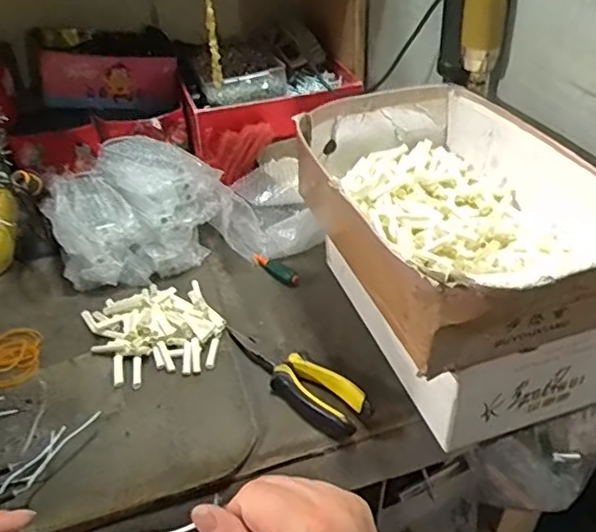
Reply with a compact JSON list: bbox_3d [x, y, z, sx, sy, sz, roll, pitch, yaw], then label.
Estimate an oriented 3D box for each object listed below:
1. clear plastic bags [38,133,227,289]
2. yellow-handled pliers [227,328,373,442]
[{"bbox_3d":[-0.199,-0.078,0.712,0.196,0.109,0.182,-18,42,-19],"label":"clear plastic bags"},{"bbox_3d":[-0.007,0.102,0.552,0.165,0.031,0.043,29,48,33],"label":"yellow-handled pliers"}]

